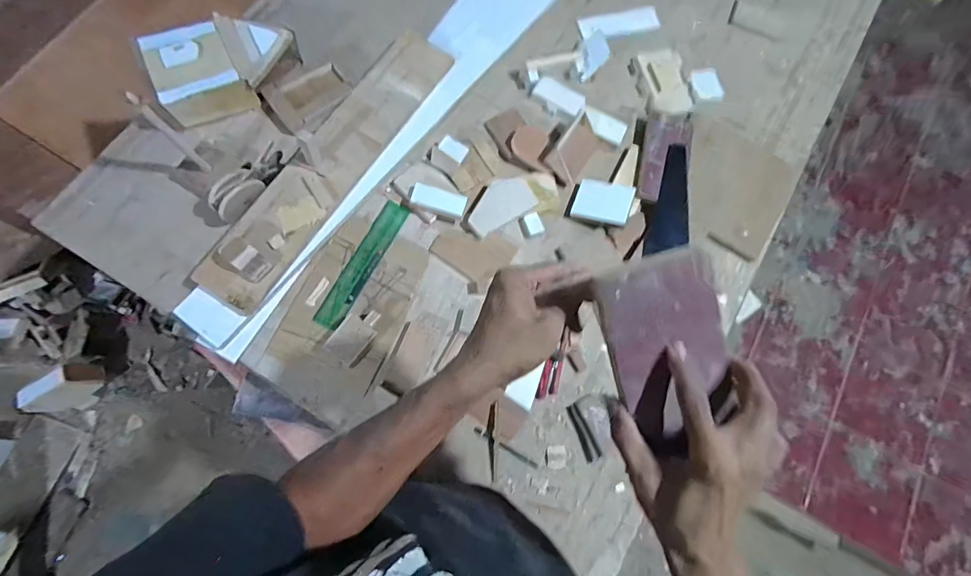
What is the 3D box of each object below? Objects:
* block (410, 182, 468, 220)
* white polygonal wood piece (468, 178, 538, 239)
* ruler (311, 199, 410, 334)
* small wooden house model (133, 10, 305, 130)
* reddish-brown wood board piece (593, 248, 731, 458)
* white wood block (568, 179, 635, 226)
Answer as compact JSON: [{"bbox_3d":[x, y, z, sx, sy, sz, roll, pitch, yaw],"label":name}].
[{"bbox_3d":[-0.082,-0.152,0.767,0.093,0.013,0.042,15,80,-12],"label":"block"},{"bbox_3d":[0.025,-0.150,0.795,0.126,0.022,0.077,-28,78,-11],"label":"white polygonal wood piece"},{"bbox_3d":[-0.212,-0.043,0.758,0.046,0.007,0.246,27,74,0],"label":"ruler"},{"bbox_3d":[-0.451,-0.389,0.771,0.241,0.099,0.120,-25,79,-11],"label":"small wooden house model"},{"bbox_3d":[0.146,0.048,0.339,0.093,0.008,0.146,-19,100,-3],"label":"reddish-brown wood board piece"},{"bbox_3d":[0.219,-0.161,0.809,0.102,0.013,0.086,15,69,21],"label":"white wood block"}]

